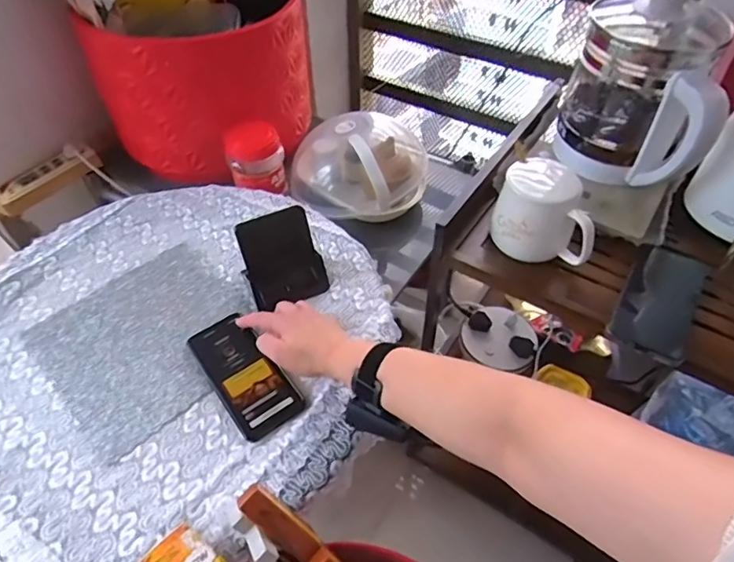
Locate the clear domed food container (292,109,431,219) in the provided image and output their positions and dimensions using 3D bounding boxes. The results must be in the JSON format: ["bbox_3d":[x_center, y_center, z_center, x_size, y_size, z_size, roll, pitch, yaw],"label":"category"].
[{"bbox_3d":[-0.023,-0.225,0.943,0.239,0.148,0.217,16,51,14],"label":"clear domed food container"}]

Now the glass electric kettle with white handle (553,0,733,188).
[{"bbox_3d":[0.351,-0.241,0.655,0.174,0.198,0.172,22,53,18],"label":"glass electric kettle with white handle"}]

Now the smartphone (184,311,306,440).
[{"bbox_3d":[-0.148,0.111,0.623,0.076,0.013,0.161,-33,60,-24],"label":"smartphone"}]

